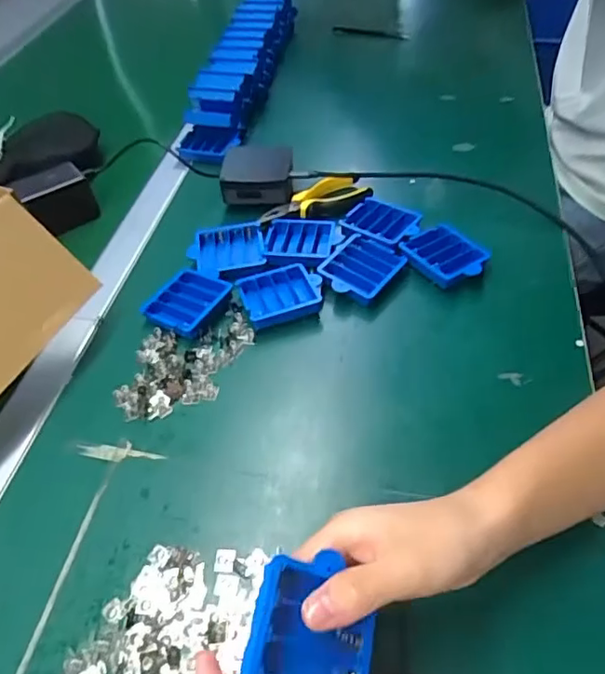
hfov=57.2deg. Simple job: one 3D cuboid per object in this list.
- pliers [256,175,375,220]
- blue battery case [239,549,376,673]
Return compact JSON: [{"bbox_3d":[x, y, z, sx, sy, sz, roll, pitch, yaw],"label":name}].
[{"bbox_3d":[0.019,-0.150,0.628,0.128,0.018,0.059,-21,52,-14],"label":"pliers"},{"bbox_3d":[0.005,0.145,0.266,0.066,0.014,0.073,35,52,-24],"label":"blue battery case"}]

